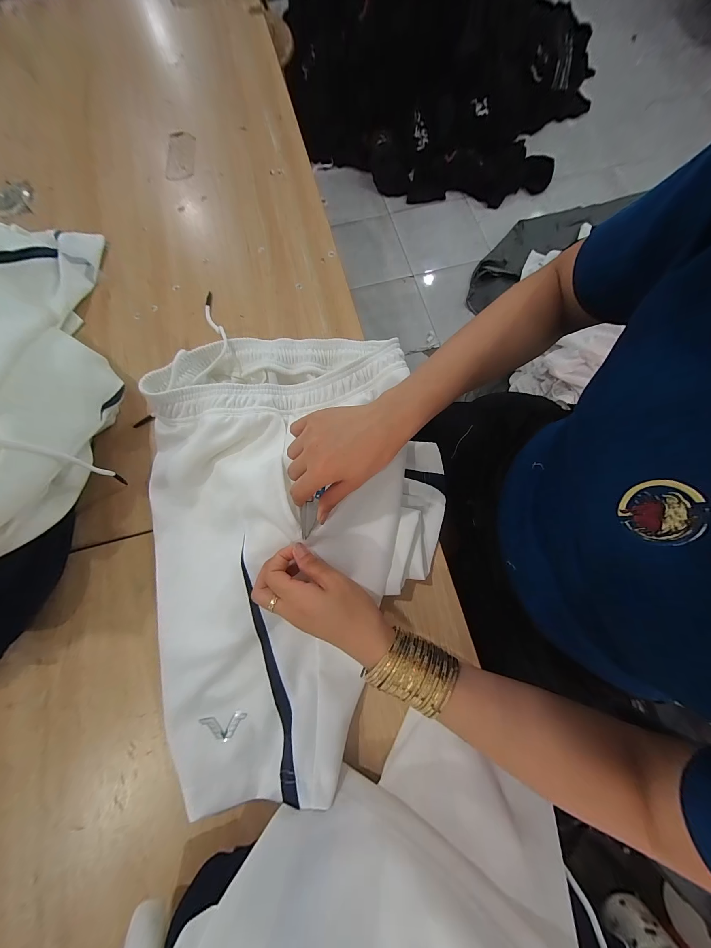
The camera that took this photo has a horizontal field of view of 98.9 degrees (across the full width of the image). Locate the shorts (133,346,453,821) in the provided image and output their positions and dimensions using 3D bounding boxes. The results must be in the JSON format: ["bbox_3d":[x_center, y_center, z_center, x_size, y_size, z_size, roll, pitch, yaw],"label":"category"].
[{"bbox_3d":[-0.062,0.061,0.329,0.325,0.053,0.471,-4,75,-1],"label":"shorts"}]

